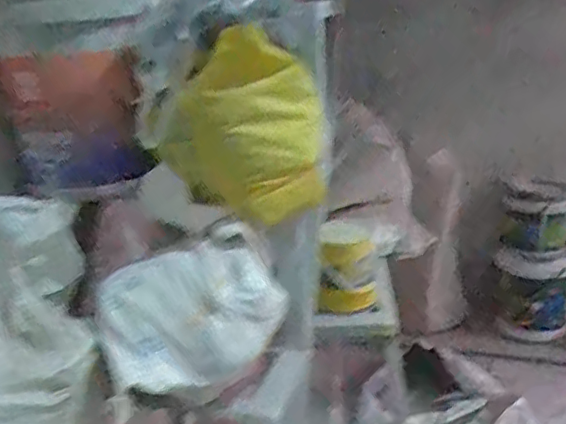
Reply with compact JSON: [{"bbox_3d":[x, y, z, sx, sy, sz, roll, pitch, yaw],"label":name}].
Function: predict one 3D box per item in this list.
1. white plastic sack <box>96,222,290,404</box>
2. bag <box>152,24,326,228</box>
[{"bbox_3d":[-0.116,0.151,0.854,0.277,0.193,0.118,-15,22,-26],"label":"white plastic sack"},{"bbox_3d":[-0.047,-0.112,0.828,0.180,0.256,0.149,6,23,29],"label":"bag"}]

